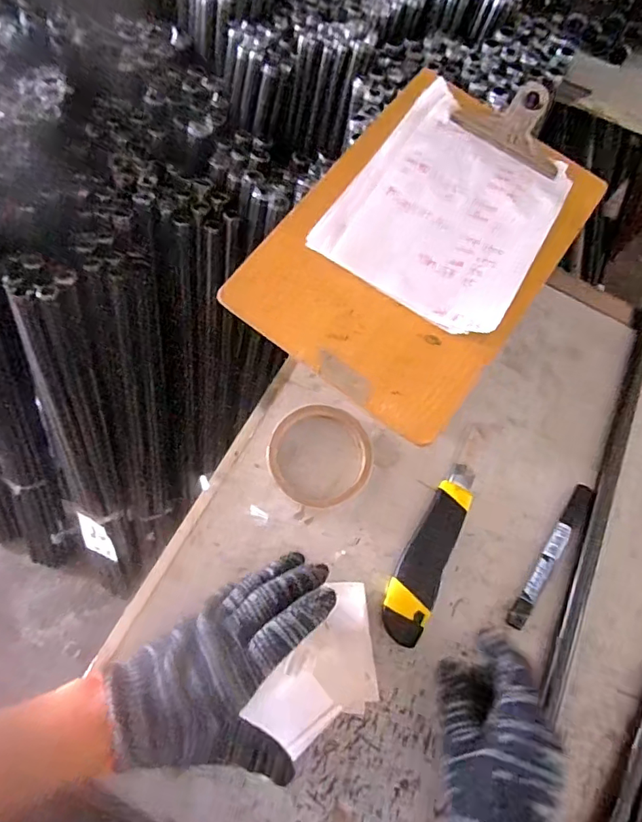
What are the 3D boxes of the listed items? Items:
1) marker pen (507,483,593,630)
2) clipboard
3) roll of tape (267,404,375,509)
[{"bbox_3d":[0.202,0.124,0.441,0.016,0.009,0.143,35,74,7],"label":"marker pen"},{"bbox_3d":[0.084,-0.140,0.400,0.188,0.020,0.288,36,74,7],"label":"clipboard"},{"bbox_3d":[0.000,0.040,0.451,0.092,0.013,0.090,1,73,-3],"label":"roll of tape"}]

